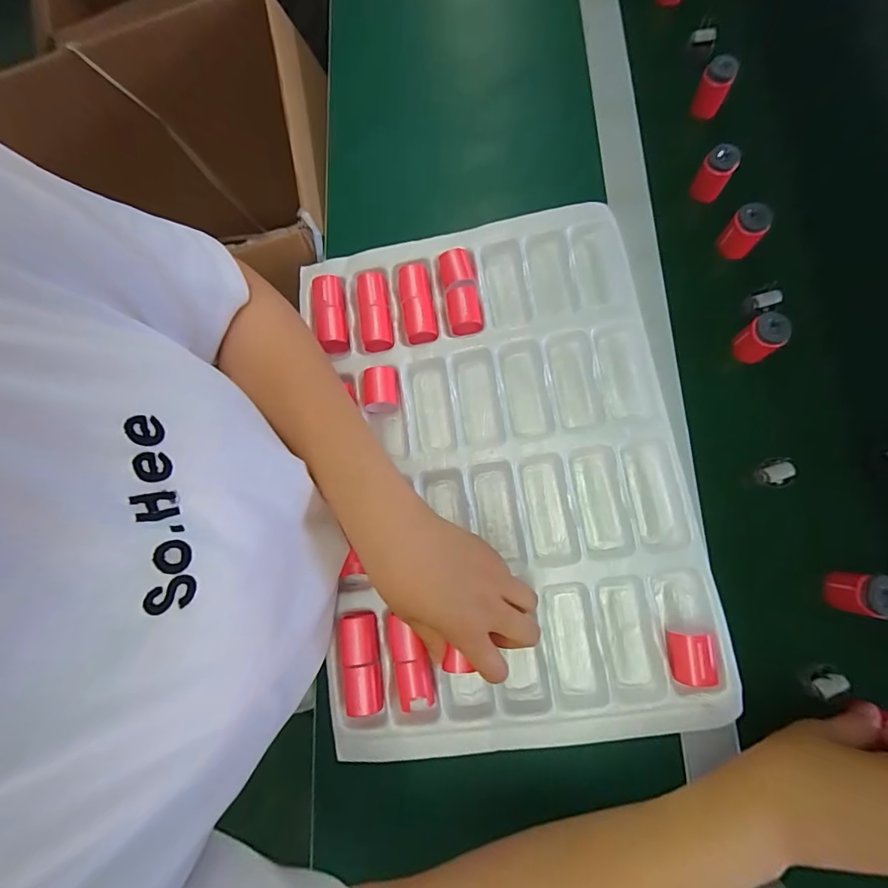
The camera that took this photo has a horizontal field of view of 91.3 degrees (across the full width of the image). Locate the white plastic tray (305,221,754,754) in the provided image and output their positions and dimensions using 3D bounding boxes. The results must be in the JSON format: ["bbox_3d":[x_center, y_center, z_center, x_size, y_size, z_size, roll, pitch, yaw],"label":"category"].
[{"bbox_3d":[0.041,0.015,0.386,0.302,0.047,0.447,-8,77,0],"label":"white plastic tray"}]

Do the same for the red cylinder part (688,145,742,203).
[{"bbox_3d":[0.263,-0.261,0.421,0.029,0.047,0.023,39,87,13],"label":"red cylinder part"}]

